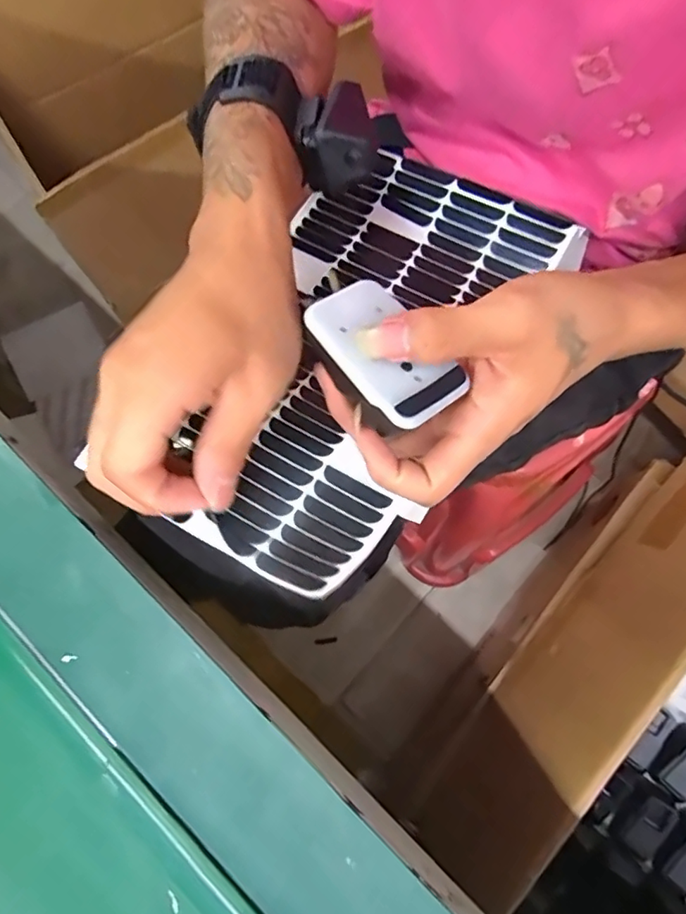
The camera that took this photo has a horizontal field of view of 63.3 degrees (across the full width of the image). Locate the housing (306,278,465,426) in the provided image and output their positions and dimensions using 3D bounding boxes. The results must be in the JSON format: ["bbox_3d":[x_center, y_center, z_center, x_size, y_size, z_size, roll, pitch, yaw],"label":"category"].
[{"bbox_3d":[0.016,-0.043,0.238,0.040,0.012,0.069,-33,73,-21],"label":"housing"}]

